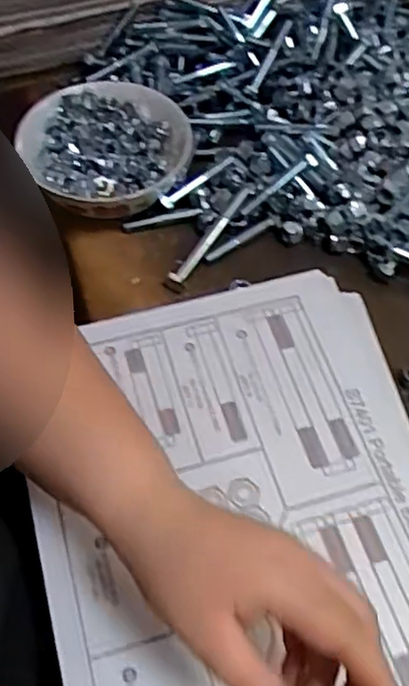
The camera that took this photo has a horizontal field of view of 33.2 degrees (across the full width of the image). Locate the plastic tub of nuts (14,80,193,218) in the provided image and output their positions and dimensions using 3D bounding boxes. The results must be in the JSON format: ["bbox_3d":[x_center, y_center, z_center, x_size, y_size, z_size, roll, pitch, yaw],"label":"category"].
[{"bbox_3d":[-0.077,-0.147,0.537,0.119,0.053,0.118,0,57,1],"label":"plastic tub of nuts"}]

